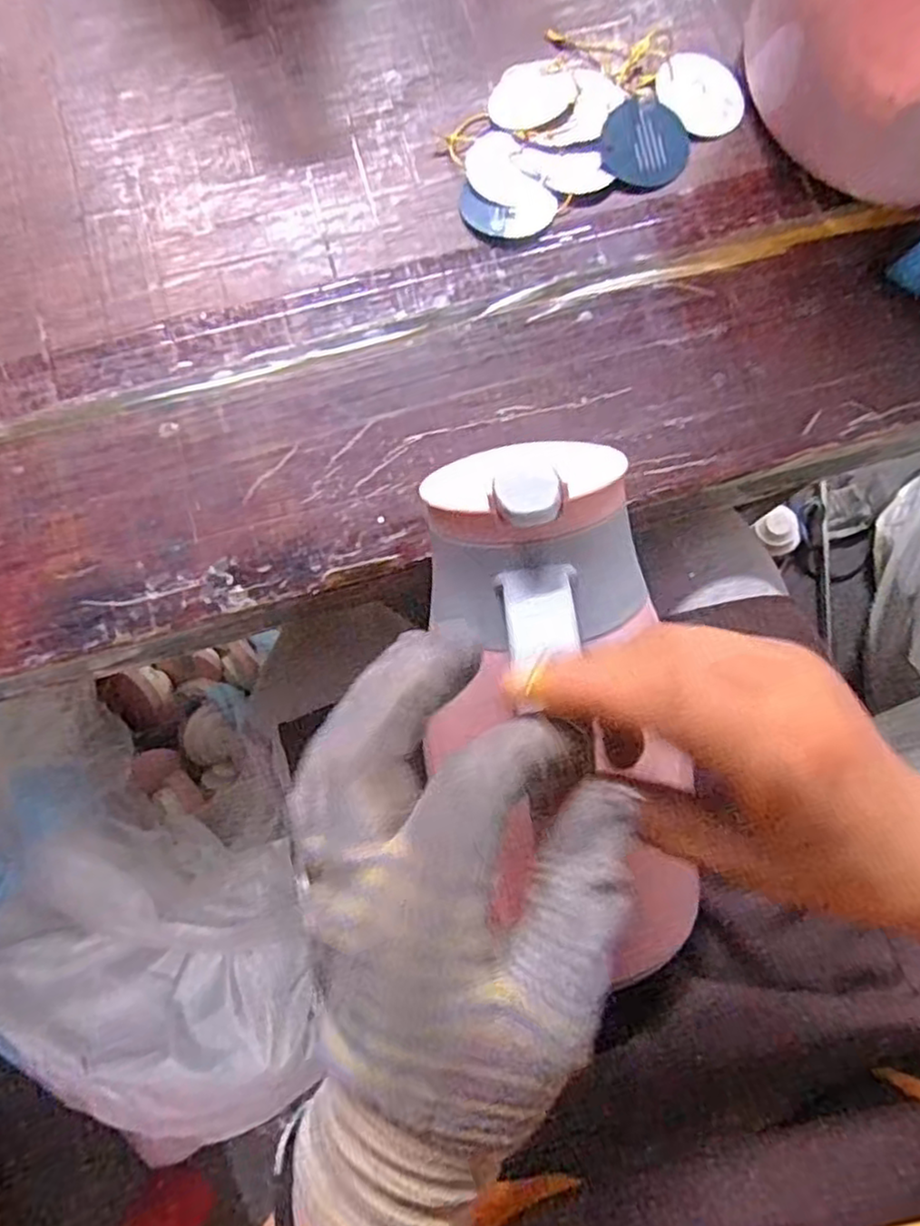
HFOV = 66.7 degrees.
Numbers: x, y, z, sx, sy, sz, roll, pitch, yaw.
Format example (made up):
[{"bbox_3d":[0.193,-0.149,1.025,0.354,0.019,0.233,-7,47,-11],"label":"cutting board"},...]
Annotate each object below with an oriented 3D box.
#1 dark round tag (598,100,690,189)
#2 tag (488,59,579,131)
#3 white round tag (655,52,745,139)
[{"bbox_3d":[0.105,-0.266,0.395,0.049,0.004,0.052,1,84,-7],"label":"dark round tag"},{"bbox_3d":[0.042,-0.297,0.400,0.048,0.005,0.047,-2,78,11],"label":"tag"},{"bbox_3d":[0.139,-0.300,0.402,0.041,0.006,0.050,-28,80,-5],"label":"white round tag"}]

